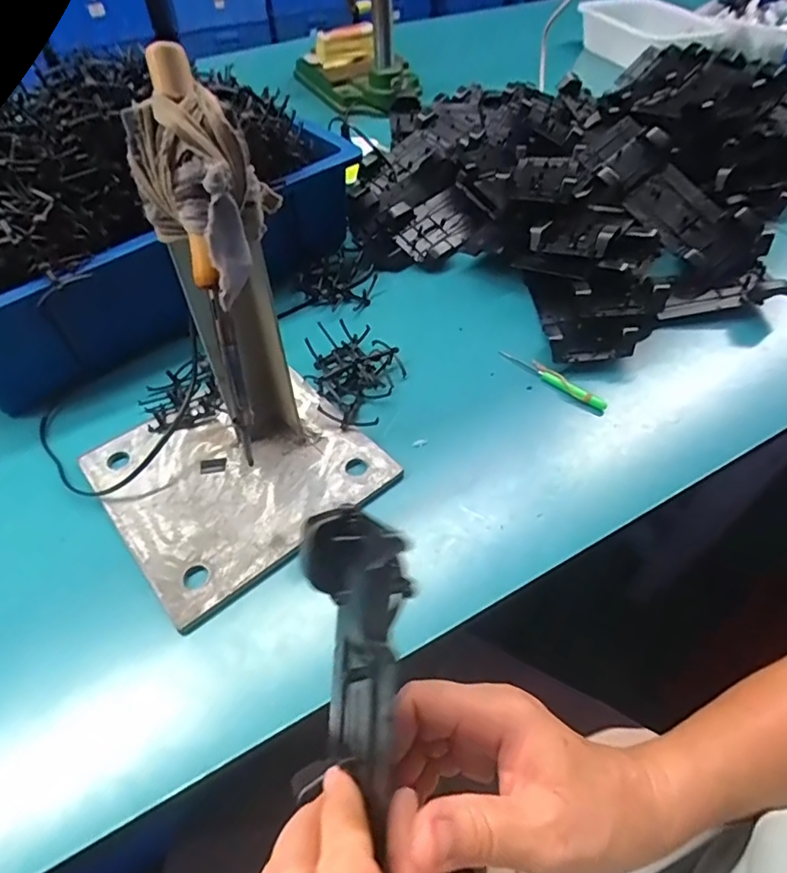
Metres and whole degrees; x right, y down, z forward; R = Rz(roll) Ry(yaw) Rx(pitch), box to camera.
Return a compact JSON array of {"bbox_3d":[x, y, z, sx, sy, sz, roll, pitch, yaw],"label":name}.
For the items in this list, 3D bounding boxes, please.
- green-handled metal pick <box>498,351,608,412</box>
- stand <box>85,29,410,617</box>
[{"bbox_3d":[0.144,-0.055,0.501,0.016,0.012,0.111,-38,59,-26],"label":"green-handled metal pick"},{"bbox_3d":[-0.127,-0.053,0.344,0.194,0.256,0.187,-34,58,-24],"label":"stand"}]

